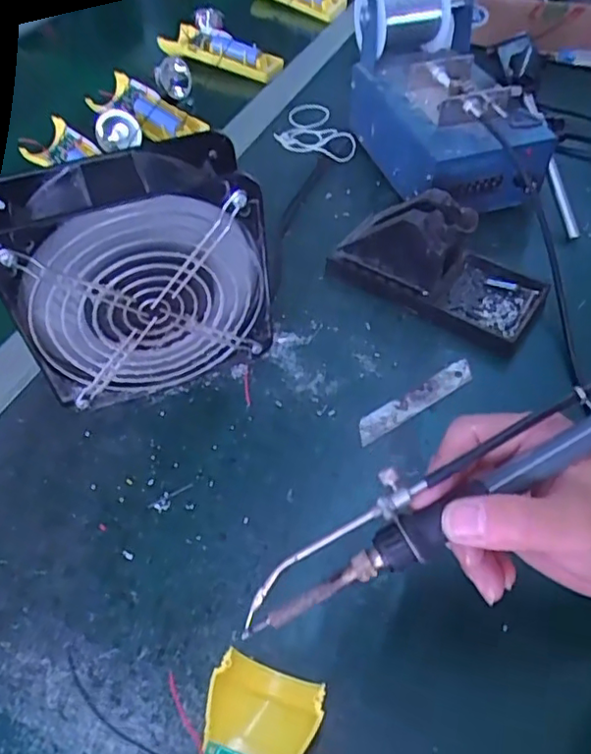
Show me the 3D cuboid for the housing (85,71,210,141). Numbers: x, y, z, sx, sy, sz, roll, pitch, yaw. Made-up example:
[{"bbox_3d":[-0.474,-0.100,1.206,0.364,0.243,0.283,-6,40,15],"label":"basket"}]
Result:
[{"bbox_3d":[-0.156,-0.279,0.621,0.145,0.031,0.050,32,57,26],"label":"housing"}]

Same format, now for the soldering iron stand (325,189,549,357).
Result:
[{"bbox_3d":[0.109,-0.092,0.448,0.154,0.077,0.074,26,56,22],"label":"soldering iron stand"}]

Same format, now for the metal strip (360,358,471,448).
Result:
[{"bbox_3d":[0.083,0.015,0.404,0.100,0.004,0.017,-28,55,-19],"label":"metal strip"}]

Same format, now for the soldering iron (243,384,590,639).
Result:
[{"bbox_3d":[0.081,0.048,0.251,0.222,0.031,0.037,-27,52,0],"label":"soldering iron"}]

